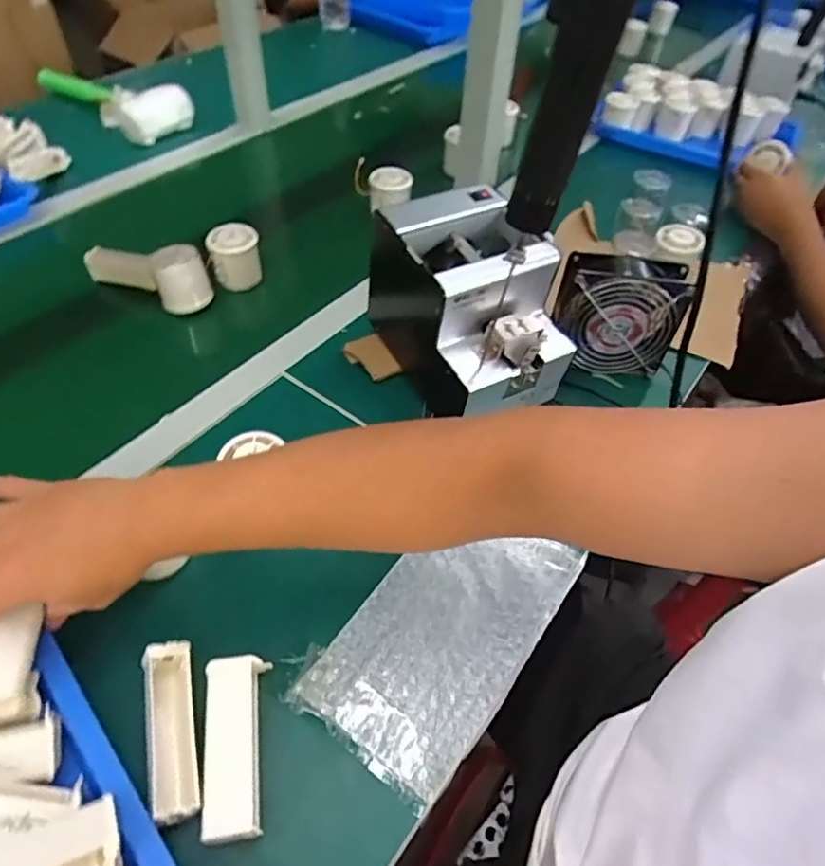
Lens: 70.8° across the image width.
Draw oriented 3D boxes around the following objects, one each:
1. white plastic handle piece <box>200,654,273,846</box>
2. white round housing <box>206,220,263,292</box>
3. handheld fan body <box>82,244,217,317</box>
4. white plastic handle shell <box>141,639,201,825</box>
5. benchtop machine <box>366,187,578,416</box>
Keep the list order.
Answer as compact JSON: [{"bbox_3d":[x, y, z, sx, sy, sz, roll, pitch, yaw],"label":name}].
[{"bbox_3d":[-0.115,0.203,0.379,0.038,0.024,0.104,-5,51,-9],"label":"white plastic handle piece"},{"bbox_3d":[-0.213,-0.211,0.703,0.056,0.065,0.056,2,50,-3],"label":"white round housing"},{"bbox_3d":[-0.312,-0.194,0.672,0.147,0.068,0.051,20,52,12],"label":"handheld fan body"},{"bbox_3d":[-0.155,0.188,0.372,0.029,0.018,0.104,-10,52,-13],"label":"white plastic handle shell"},{"bbox_3d":[0.056,-0.126,0.577,0.128,0.164,0.201,-20,55,-20],"label":"benchtop machine"}]

